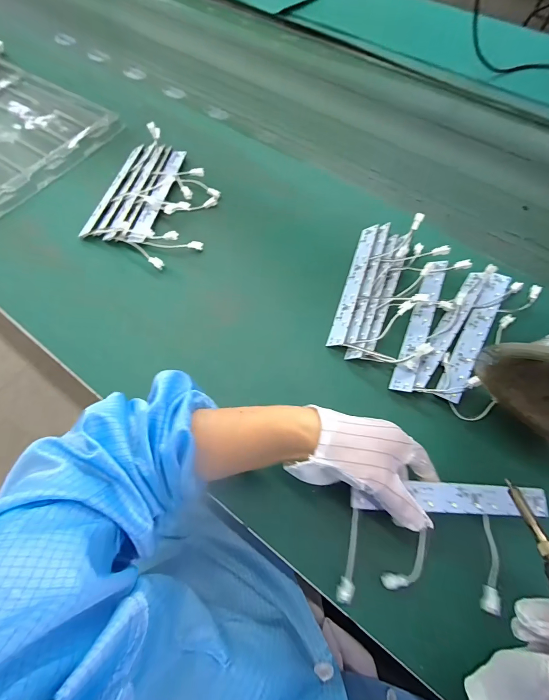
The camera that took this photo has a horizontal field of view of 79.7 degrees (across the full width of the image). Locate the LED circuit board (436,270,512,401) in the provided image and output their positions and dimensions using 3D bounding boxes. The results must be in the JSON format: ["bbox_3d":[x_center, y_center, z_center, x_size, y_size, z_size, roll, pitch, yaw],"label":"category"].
[{"bbox_3d":[0.242,-0.023,0.395,0.028,0.008,0.193,30,67,13],"label":"LED circuit board"}]

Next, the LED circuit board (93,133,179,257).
[{"bbox_3d":[-0.172,-0.235,0.491,0.030,0.007,0.191,10,65,4],"label":"LED circuit board"}]

